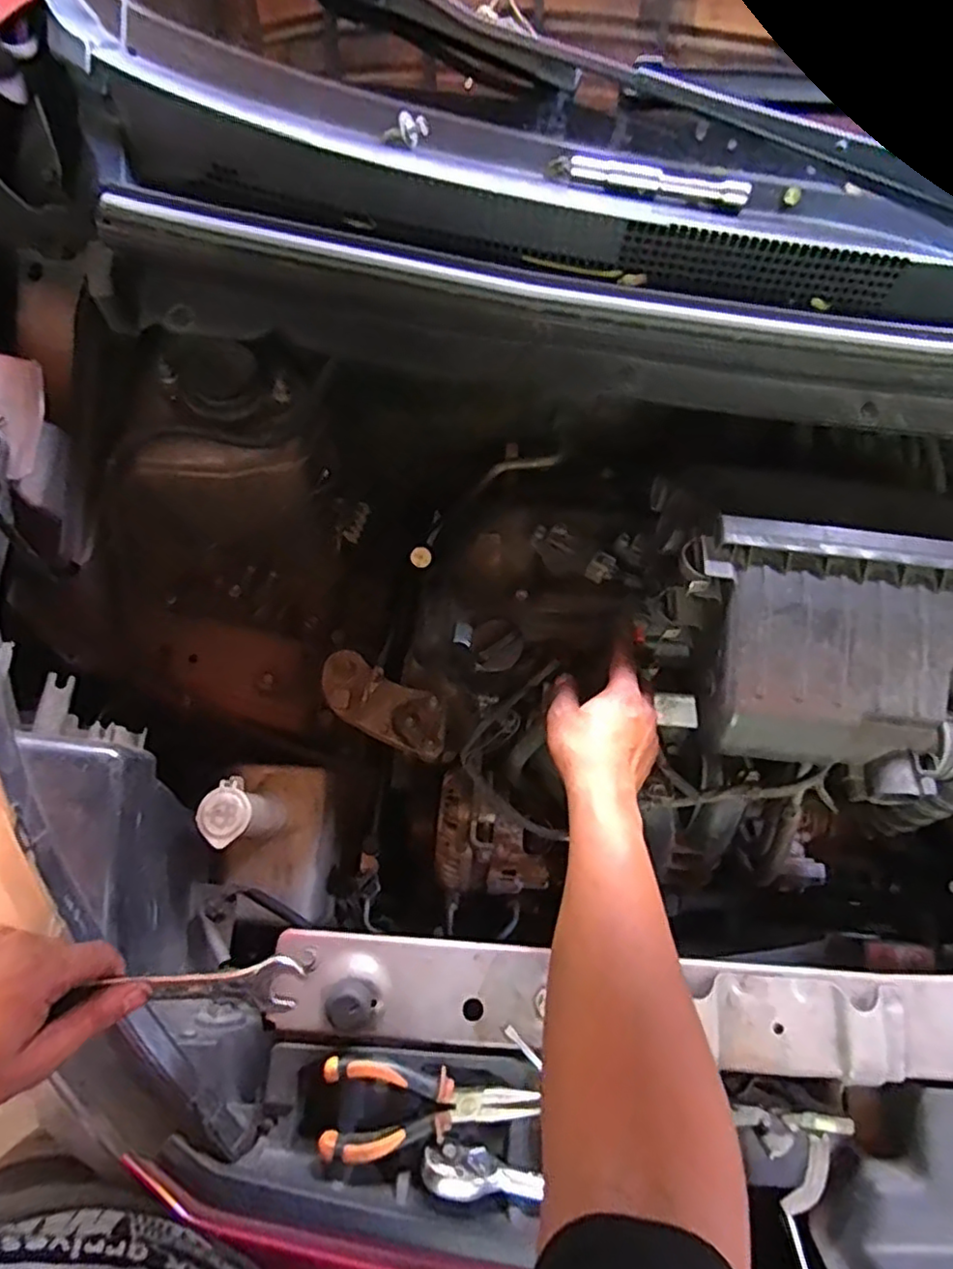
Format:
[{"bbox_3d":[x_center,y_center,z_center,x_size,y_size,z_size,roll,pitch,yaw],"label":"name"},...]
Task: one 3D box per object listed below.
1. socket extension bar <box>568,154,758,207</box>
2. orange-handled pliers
[{"bbox_3d":[0.132,-0.329,0.458,0.128,0.010,0.015,12,71,2],"label":"socket extension bar"},{"bbox_3d":[-0.033,0.334,0.453,0.150,0.014,0.058,0,72,-3],"label":"orange-handled pliers"}]

